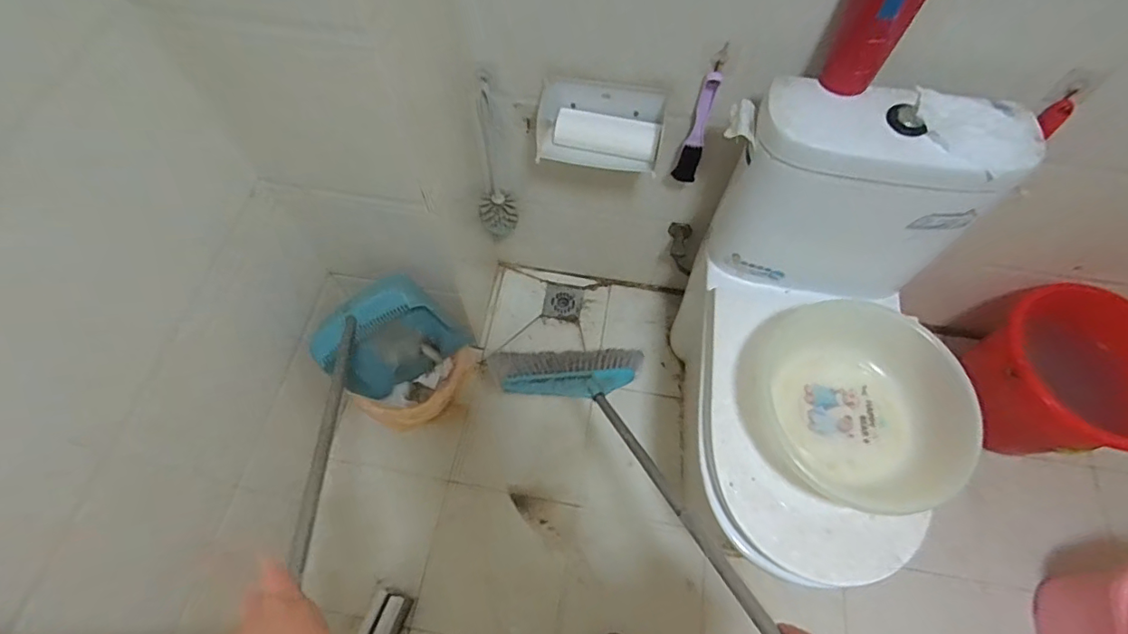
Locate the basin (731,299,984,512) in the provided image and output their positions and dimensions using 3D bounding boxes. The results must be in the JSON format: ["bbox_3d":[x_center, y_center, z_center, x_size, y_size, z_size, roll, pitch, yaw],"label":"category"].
[{"bbox_3d":[0.447,0.140,0.829,0.309,0.150,0.321,0,64,-1],"label":"basin"}]

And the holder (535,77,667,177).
[{"bbox_3d":[0.066,-0.336,0.931,0.237,0.098,0.105,10,65,4],"label":"holder"}]

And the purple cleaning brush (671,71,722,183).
[{"bbox_3d":[0.238,-0.329,0.930,0.040,0.235,0.031,17,65,7],"label":"purple cleaning brush"}]

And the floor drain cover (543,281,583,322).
[{"bbox_3d":[-0.004,-0.047,1.479,0.103,0.009,0.106,6,64,2],"label":"floor drain cover"}]

